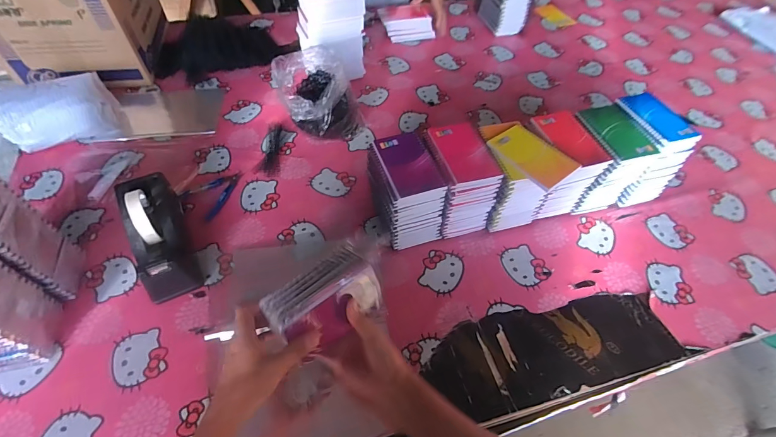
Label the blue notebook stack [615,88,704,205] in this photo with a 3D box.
[{"bbox_3d":[0.490,-0.131,0.744,0.100,0.170,0.147,-12,54,-12],"label":"blue notebook stack"}]

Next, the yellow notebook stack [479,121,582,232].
[{"bbox_3d":[0.228,-0.064,0.675,0.114,0.169,0.146,-12,54,-12],"label":"yellow notebook stack"}]

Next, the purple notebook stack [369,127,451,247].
[{"bbox_3d":[0.029,-0.041,0.651,0.094,0.157,0.129,-17,55,-15],"label":"purple notebook stack"}]

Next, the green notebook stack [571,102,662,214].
[{"bbox_3d":[0.399,-0.109,0.713,0.107,0.170,0.128,-14,54,-13],"label":"green notebook stack"}]

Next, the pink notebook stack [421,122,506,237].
[{"bbox_3d":[0.120,-0.062,0.672,0.095,0.159,0.132,-13,54,-13],"label":"pink notebook stack"}]

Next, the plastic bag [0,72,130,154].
[{"bbox_3d":[-0.679,-0.222,0.775,0.184,0.112,0.116,-15,55,-14],"label":"plastic bag"}]

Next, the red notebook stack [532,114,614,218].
[{"bbox_3d":[0.308,-0.091,0.698,0.096,0.166,0.135,-10,54,-11],"label":"red notebook stack"}]

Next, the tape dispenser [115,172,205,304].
[{"bbox_3d":[-0.377,0.021,0.612,0.079,0.120,0.209,-20,56,-18],"label":"tape dispenser"}]

